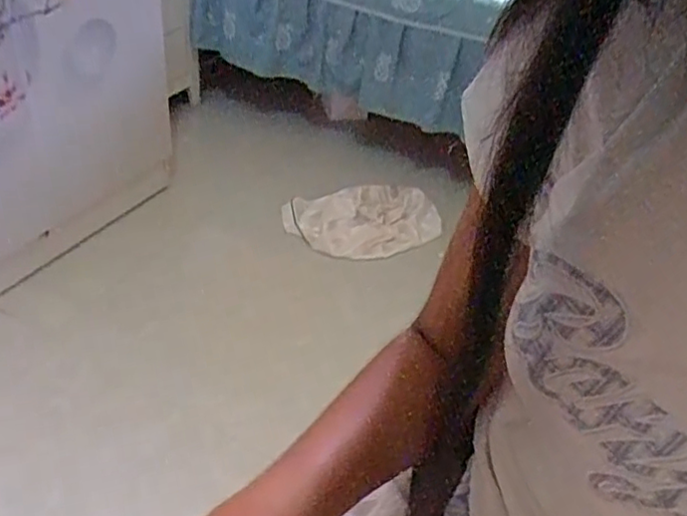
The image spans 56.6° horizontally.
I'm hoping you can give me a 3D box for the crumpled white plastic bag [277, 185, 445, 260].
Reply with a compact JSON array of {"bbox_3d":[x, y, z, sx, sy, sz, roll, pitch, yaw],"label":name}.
[{"bbox_3d":[0.054,-0.090,1.662,0.418,0.078,0.236,-14,43,-25],"label":"crumpled white plastic bag"}]

